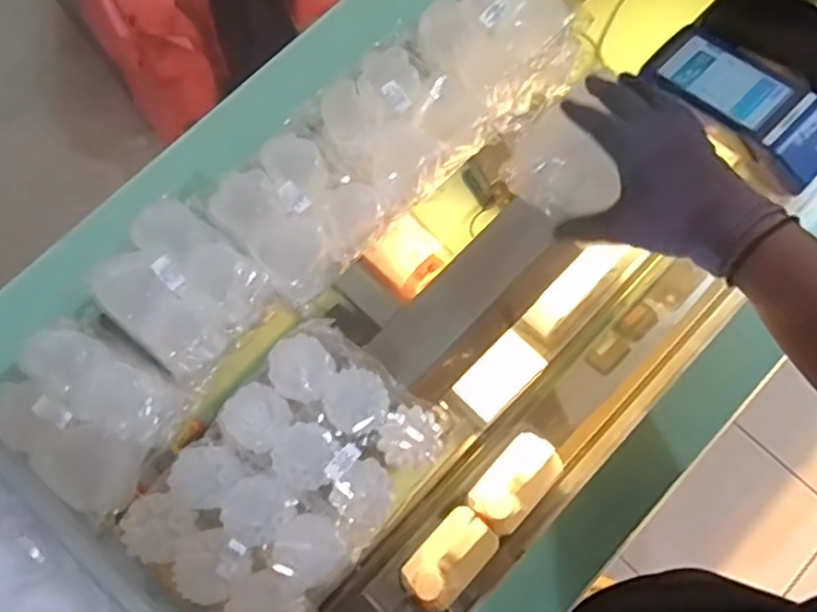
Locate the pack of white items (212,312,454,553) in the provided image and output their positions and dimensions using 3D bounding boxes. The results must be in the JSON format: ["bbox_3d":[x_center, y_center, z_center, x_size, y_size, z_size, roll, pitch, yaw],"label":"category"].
[{"bbox_3d":[-0.064,0.106,0.591,0.169,0.037,0.133,39,79,12],"label":"pack of white items"}]

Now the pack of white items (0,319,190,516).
[{"bbox_3d":[-0.280,0.089,0.569,0.139,0.048,0.117,31,77,10],"label":"pack of white items"}]

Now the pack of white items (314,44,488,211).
[{"bbox_3d":[-0.009,-0.176,0.646,0.131,0.055,0.134,-43,77,-10],"label":"pack of white items"}]

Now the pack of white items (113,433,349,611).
[{"bbox_3d":[-0.147,0.196,0.559,0.167,0.028,0.120,39,79,12],"label":"pack of white items"}]

